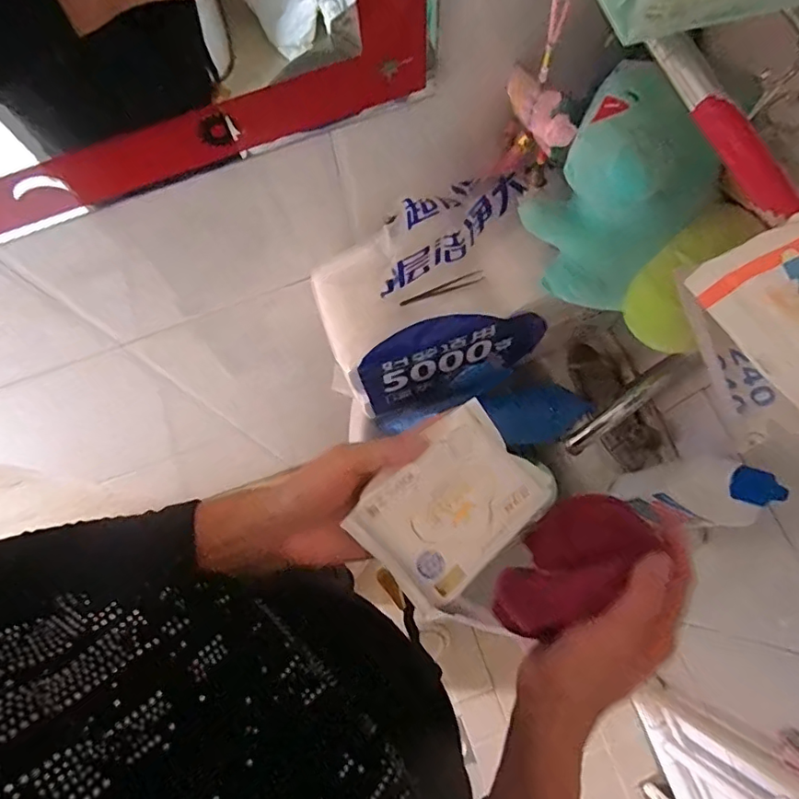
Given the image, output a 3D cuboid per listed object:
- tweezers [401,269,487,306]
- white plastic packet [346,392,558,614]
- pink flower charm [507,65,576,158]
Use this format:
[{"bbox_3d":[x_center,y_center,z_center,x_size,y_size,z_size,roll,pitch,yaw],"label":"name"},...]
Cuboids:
[{"bbox_3d":[0.044,-0.114,0.558,0.088,0.011,0.010,-18,75,-3],"label":"tweezers"},{"bbox_3d":[0.037,0.072,0.370,0.125,0.034,0.085,-42,78,-9],"label":"white plastic packet"},{"bbox_3d":[0.113,-0.238,0.438,0.020,0.042,0.080,-22,75,-4],"label":"pink flower charm"}]

